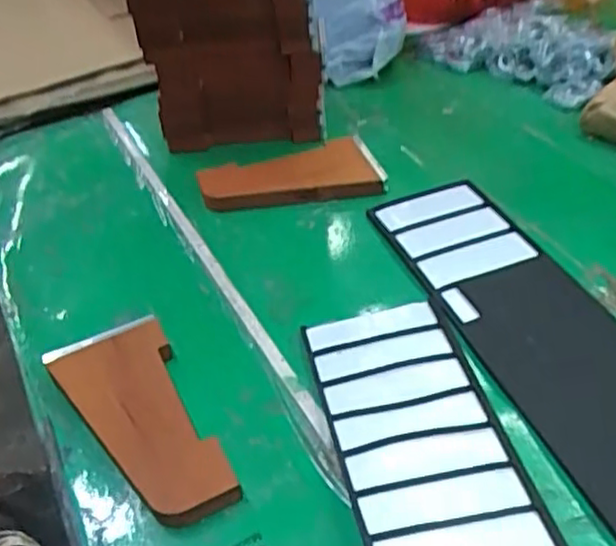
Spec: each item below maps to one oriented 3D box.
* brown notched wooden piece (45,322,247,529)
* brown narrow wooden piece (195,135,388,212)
[{"bbox_3d":[-0.106,0.090,0.425,0.070,0.020,0.156,-23,44,-18],"label":"brown notched wooden piece"},{"bbox_3d":[-0.015,-0.086,0.603,0.156,0.026,0.059,-8,42,-2],"label":"brown narrow wooden piece"}]

